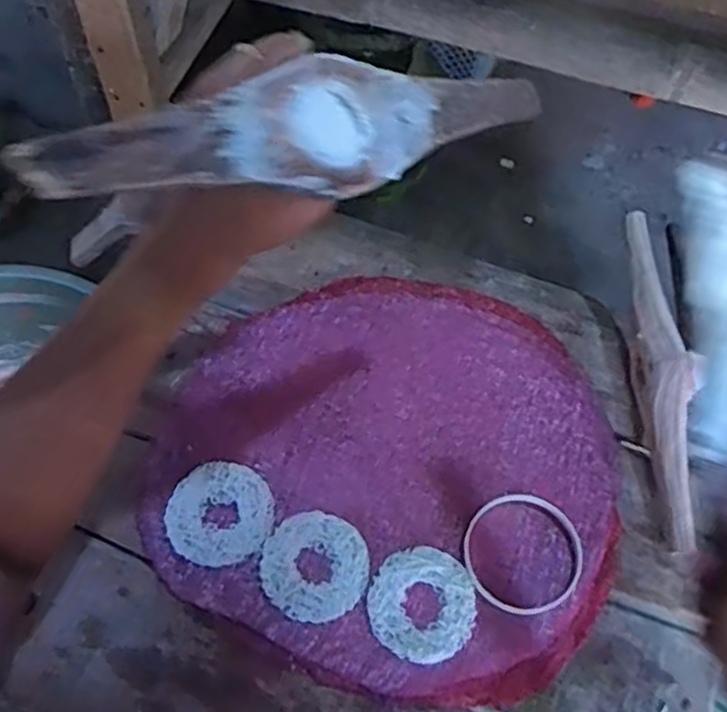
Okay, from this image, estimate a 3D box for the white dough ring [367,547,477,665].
[{"bbox_3d":[0.044,0.184,0.553,0.077,0.004,0.080,2,59,-3],"label":"white dough ring"}]

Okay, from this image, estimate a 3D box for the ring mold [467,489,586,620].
[{"bbox_3d":[0.123,0.150,0.571,0.089,0.005,0.093,2,59,-3],"label":"ring mold"}]

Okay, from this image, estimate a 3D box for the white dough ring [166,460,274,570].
[{"bbox_3d":[-0.111,0.122,0.576,0.078,0.004,0.081,2,59,-3],"label":"white dough ring"}]

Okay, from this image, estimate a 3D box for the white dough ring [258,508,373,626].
[{"bbox_3d":[-0.037,0.158,0.561,0.079,0.004,0.079,2,59,-3],"label":"white dough ring"}]

